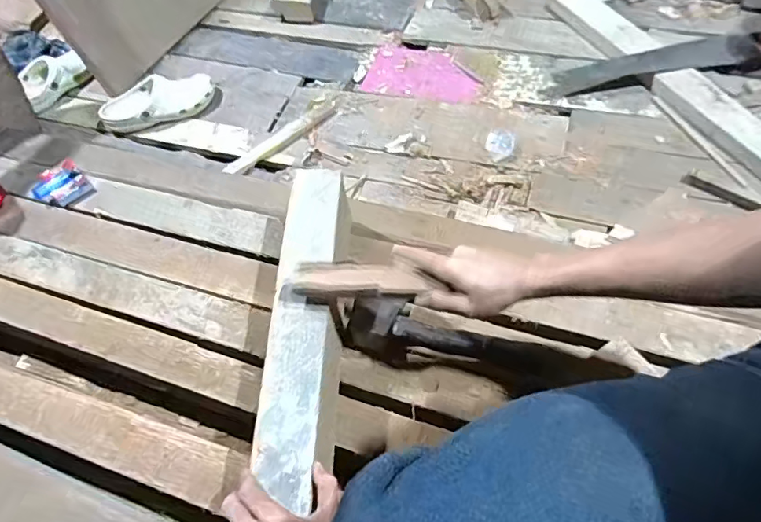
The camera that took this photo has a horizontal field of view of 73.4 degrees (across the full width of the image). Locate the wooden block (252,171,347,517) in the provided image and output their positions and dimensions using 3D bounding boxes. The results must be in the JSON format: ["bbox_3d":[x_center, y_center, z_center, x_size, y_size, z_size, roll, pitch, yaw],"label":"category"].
[{"bbox_3d":[-0.090,0.057,0.634,0.088,0.034,0.435,-1,60,4],"label":"wooden block"}]

